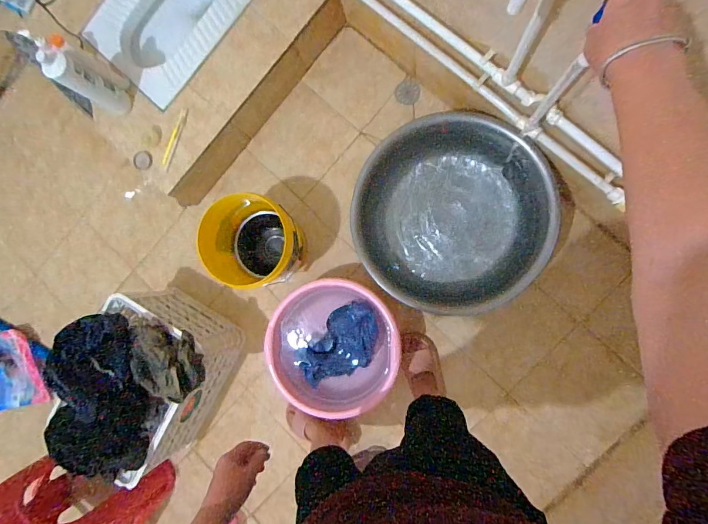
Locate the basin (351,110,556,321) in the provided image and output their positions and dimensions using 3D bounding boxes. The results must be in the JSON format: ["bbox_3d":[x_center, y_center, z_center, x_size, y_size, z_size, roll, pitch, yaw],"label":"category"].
[{"bbox_3d":[0.285,-0.131,1.098,0.529,0.164,0.578,0,89,10],"label":"basin"}]

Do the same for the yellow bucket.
[{"bbox_3d":[-0.284,-0.064,1.137,0.245,0.258,0.259,0,89,10],"label":"yellow bucket"}]

